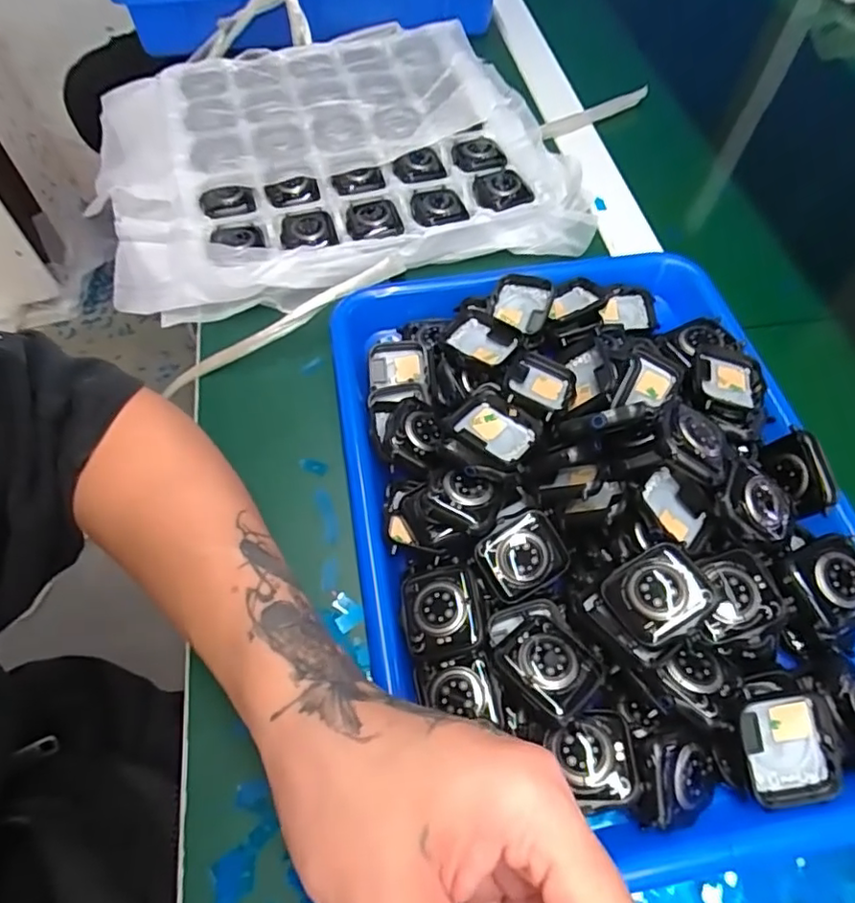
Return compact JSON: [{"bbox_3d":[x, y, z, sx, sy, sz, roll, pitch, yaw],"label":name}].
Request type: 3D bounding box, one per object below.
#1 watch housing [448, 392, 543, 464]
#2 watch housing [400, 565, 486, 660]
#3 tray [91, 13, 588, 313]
[{"bbox_3d":[0.036,-0.011,0.309,0.042,0.013,0.034,38,65,21],"label":"watch housing"},{"bbox_3d":[0.006,0.073,0.276,0.036,0.008,0.041,-6,58,-4],"label":"watch housing"},{"bbox_3d":[-0.085,-0.242,0.489,0.347,0.033,0.333,-16,59,-10],"label":"tray"}]

